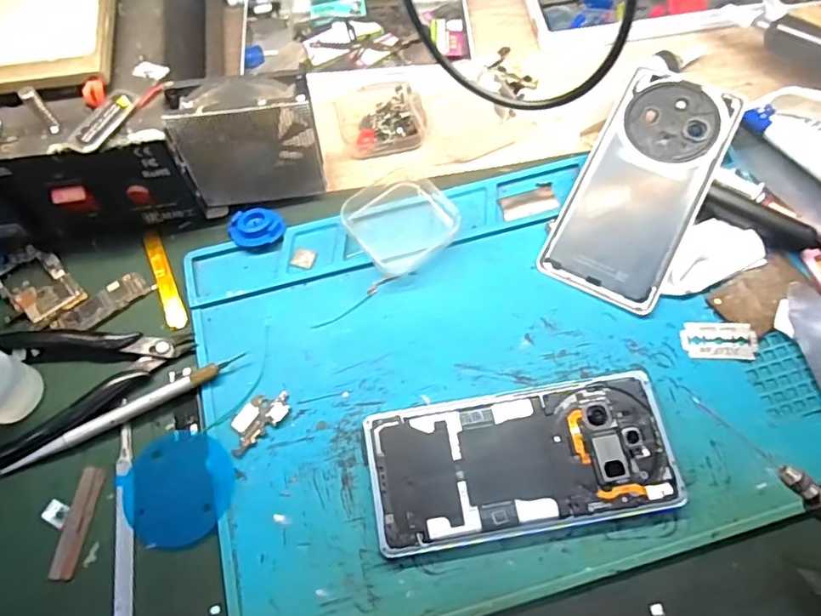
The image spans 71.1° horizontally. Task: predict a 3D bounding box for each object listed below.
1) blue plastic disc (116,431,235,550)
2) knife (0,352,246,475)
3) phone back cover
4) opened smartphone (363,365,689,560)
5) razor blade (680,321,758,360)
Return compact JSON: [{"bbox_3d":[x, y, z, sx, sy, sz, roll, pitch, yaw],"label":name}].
[{"bbox_3d":[-0.129,0.099,0.317,0.061,0.004,0.060,-1,67,1],"label":"blue plastic disc"},{"bbox_3d":[-0.162,0.059,0.329,0.136,0.010,0.009,-25,69,-9],"label":"knife"},{"bbox_3d":[0.150,-0.080,0.371,0.075,0.004,0.161,27,82,15],"label":"phone back cover"},{"bbox_3d":[0.060,0.083,0.313,0.161,0.010,0.074,-9,67,-2],"label":"opened smartphone"},{"bbox_3d":[0.183,0.019,0.343,0.042,0.004,0.024,0,72,6],"label":"razor blade"}]

